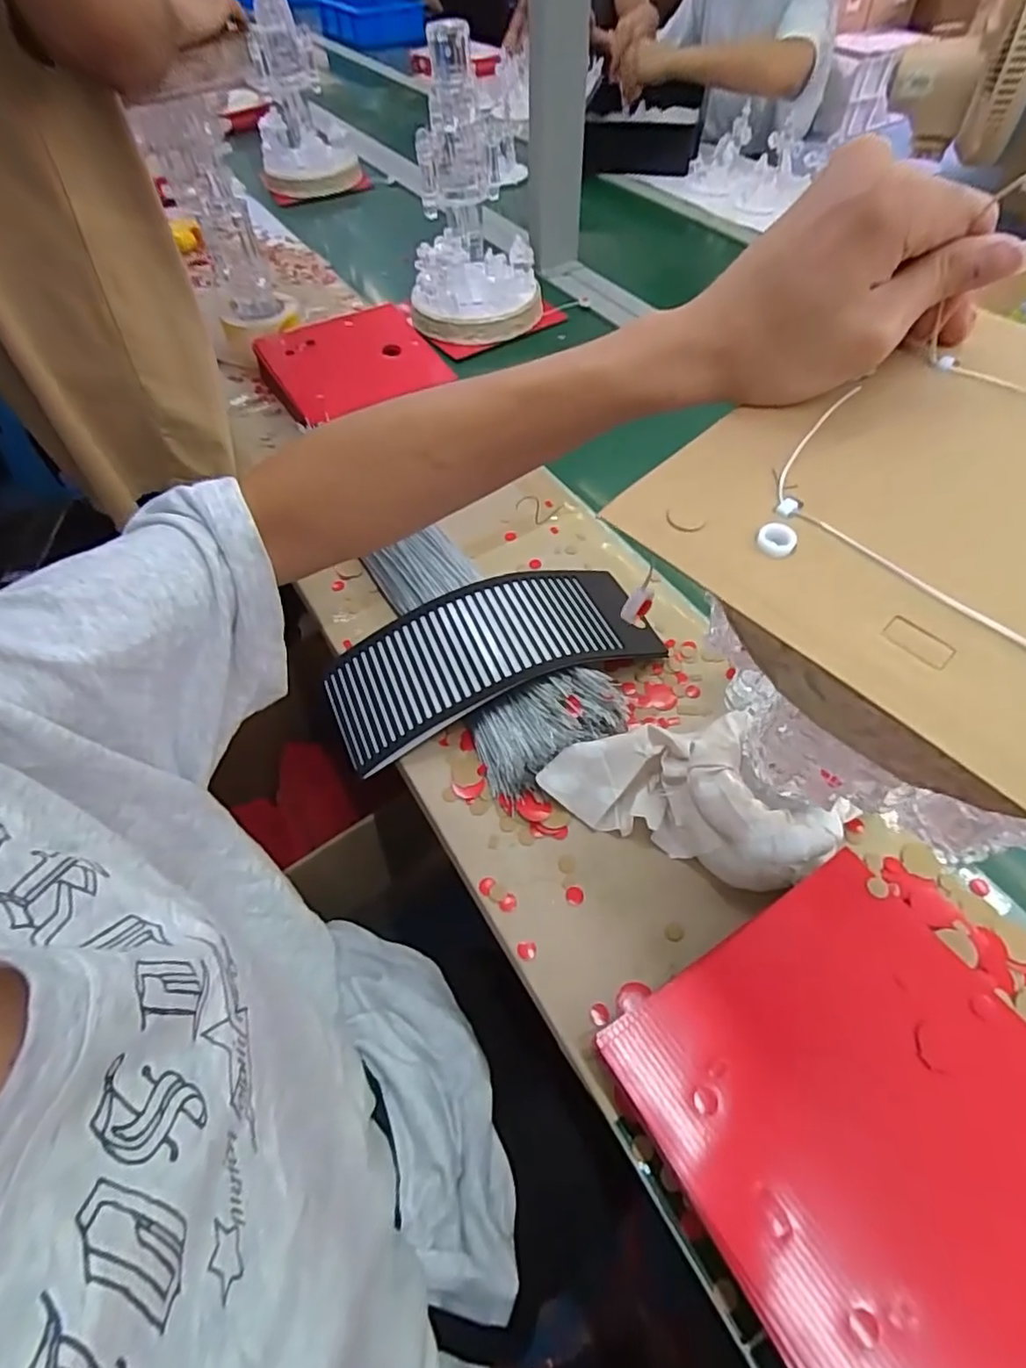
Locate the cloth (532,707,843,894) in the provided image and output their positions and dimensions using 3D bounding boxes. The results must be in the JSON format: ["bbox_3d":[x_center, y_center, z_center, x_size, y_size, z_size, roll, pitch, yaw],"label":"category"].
[{"bbox_3d":[0.136,0.085,0.486,0.212,0.062,0.103,15,58,28],"label":"cloth"}]

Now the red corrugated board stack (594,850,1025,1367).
[{"bbox_3d":[0.204,0.248,0.354,0.221,0.028,0.221,-31,54,-10],"label":"red corrugated board stack"}]

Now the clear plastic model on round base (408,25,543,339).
[{"bbox_3d":[-0.065,-0.730,0.910,0.193,0.329,0.212,-1,56,2],"label":"clear plastic model on round base"}]

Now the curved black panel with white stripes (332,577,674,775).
[{"bbox_3d":[-0.028,-0.025,0.576,0.296,0.066,0.128,-21,58,-11],"label":"curved black panel with white stripes"}]

